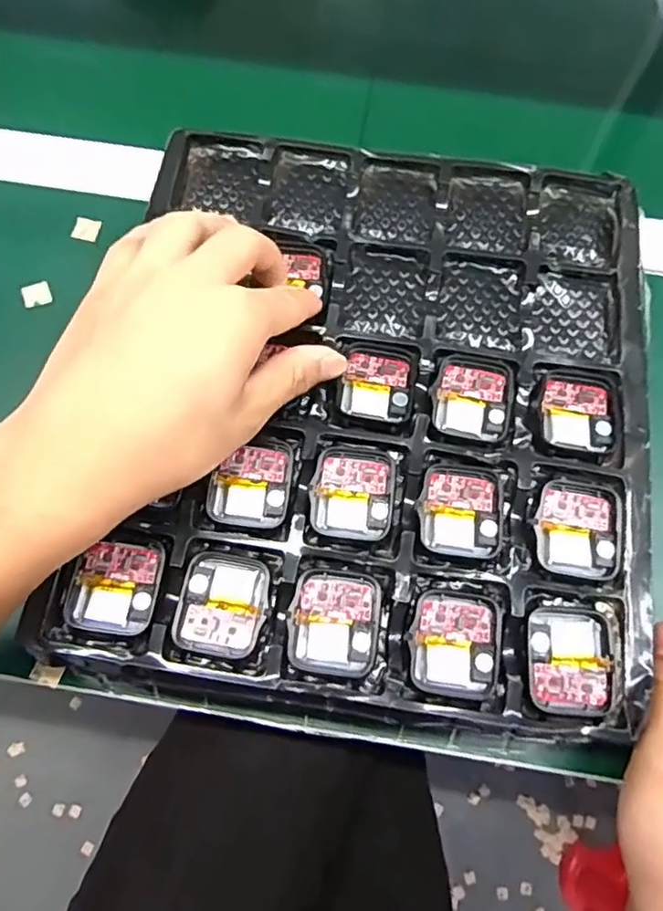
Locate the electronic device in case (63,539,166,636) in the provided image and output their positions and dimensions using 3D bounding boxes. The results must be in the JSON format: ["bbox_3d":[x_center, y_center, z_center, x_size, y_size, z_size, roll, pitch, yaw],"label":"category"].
[{"bbox_3d":[-0.092,0.055,0.261,0.036,0.006,0.040,8,71,1],"label":"electronic device in case"}]

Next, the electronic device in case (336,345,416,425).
[{"bbox_3d":[0.023,-0.035,0.299,0.035,0.005,0.041,11,71,2],"label":"electronic device in case"}]

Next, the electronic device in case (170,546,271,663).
[{"bbox_3d":[-0.046,0.064,0.262,0.037,0.007,0.043,10,71,2],"label":"electronic device in case"}]

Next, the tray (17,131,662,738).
[{"bbox_3d":[0.024,-0.032,0.298,0.251,0.015,0.286,9,71,2],"label":"tray"}]

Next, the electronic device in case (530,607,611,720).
[{"bbox_3d":[0.100,0.087,0.257,0.033,0.005,0.043,6,71,1],"label":"electronic device in case"}]

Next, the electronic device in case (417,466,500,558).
[{"bbox_3d":[0.058,0.025,0.276,0.036,0.004,0.040,4,71,0],"label":"electronic device in case"}]

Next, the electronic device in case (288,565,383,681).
[{"bbox_3d":[0.002,0.071,0.259,0.036,0.008,0.043,10,71,2],"label":"electronic device in case"}]

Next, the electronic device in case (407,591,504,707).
[{"bbox_3d":[0.052,0.080,0.259,0.037,0.006,0.042,12,71,3],"label":"electronic device in case"}]

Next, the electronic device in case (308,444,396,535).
[{"bbox_3d":[0.010,0.016,0.280,0.037,0.004,0.042,3,71,-1],"label":"electronic device in case"}]

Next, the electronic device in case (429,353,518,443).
[{"bbox_3d":[0.069,-0.028,0.297,0.037,0.006,0.041,13,71,3],"label":"electronic device in case"}]

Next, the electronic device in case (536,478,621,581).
[{"bbox_3d":[0.110,0.033,0.273,0.035,0.004,0.043,9,71,2],"label":"electronic device in case"}]

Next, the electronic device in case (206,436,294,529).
[{"bbox_3d":[-0.037,0.012,0.281,0.036,0.006,0.041,6,71,1],"label":"electronic device in case"}]

